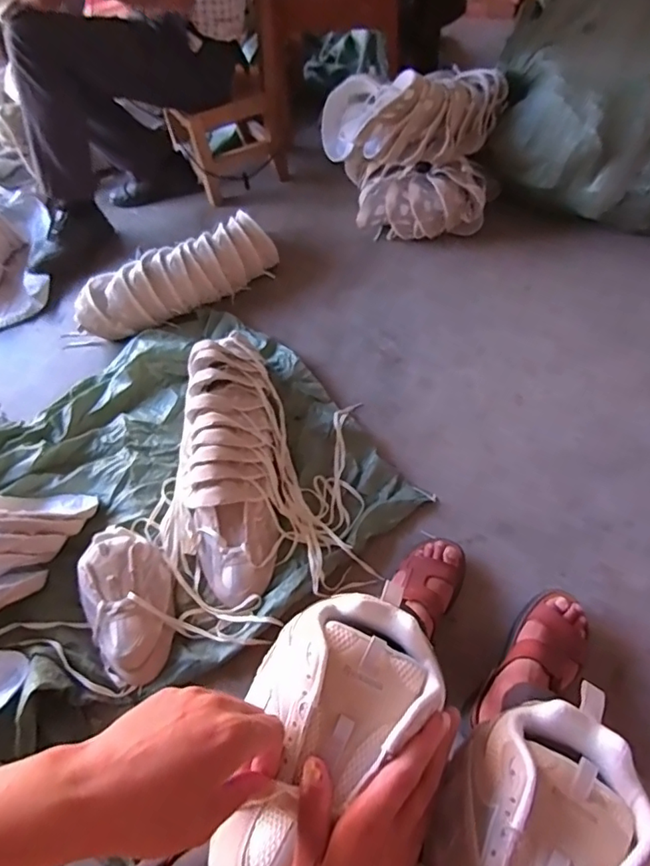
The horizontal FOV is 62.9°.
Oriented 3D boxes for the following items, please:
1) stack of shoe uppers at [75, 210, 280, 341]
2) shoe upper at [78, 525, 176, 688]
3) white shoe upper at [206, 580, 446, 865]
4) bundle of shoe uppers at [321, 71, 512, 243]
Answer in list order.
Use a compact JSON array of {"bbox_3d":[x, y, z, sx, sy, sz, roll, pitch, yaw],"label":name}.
[{"bbox_3d":[-0.369,-0.395,1.354,0.512,0.146,0.124,-34,60,-19],"label":"stack of shoe uppers"},{"bbox_3d":[-0.339,0.279,0.895,0.144,0.090,0.251,-13,56,-5],"label":"shoe upper"},{"bbox_3d":[-0.007,0.217,0.387,0.125,0.058,0.232,26,68,20],"label":"white shoe upper"},{"bbox_3d":[0.235,-0.736,1.422,0.475,0.366,0.288,0,55,3],"label":"bundle of shoe uppers"}]

